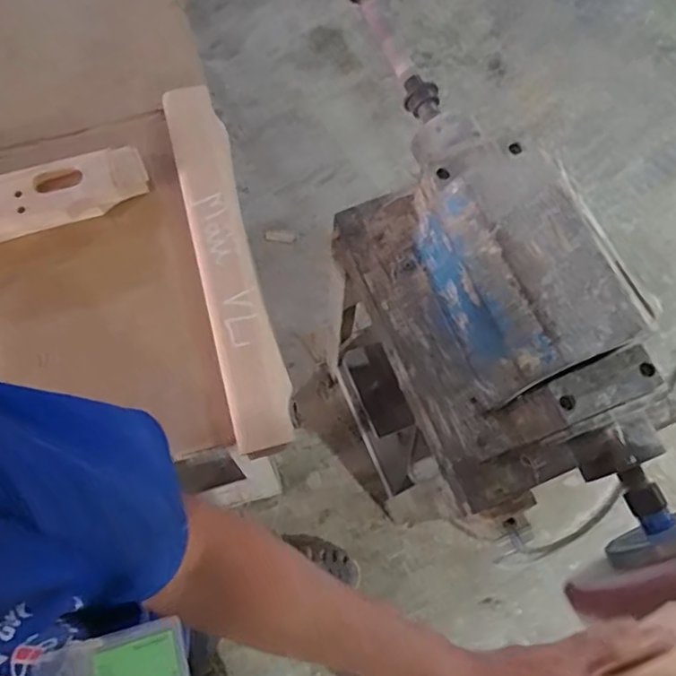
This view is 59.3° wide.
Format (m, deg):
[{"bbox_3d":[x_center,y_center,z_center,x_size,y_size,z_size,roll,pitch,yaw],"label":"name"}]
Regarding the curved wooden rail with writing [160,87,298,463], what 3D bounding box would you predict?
[{"bbox_3d":[-0.134,-0.097,0.715,0.065,0.026,0.470,-14,73,-6],"label":"curved wooden rail with writing"}]

